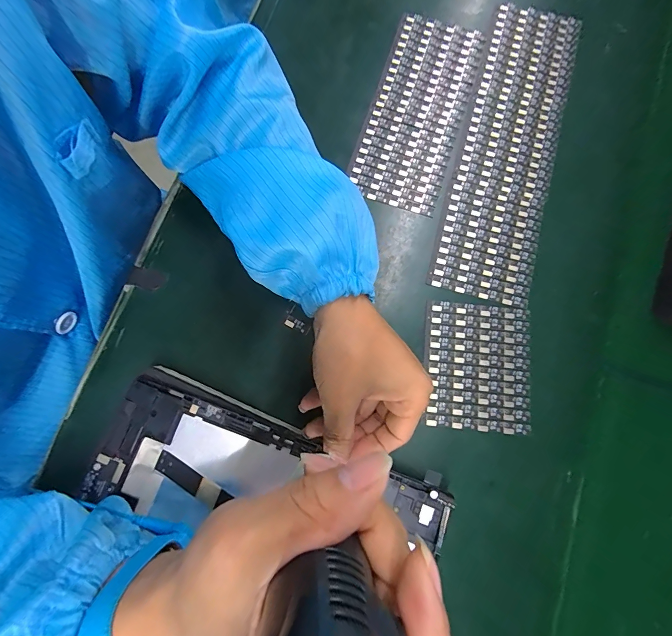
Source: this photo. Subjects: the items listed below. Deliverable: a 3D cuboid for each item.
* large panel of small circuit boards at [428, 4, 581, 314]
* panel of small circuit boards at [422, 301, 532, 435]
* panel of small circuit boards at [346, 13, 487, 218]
[{"bbox_3d":[0.155,-0.153,0.309,0.079,0.005,0.285,16,79,4],"label":"large panel of small circuit boards"},{"bbox_3d":[0.114,0.039,0.277,0.080,0.004,0.097,7,80,-1],"label":"panel of small circuit boards"},{"bbox_3d":[0.074,-0.189,0.316,0.080,0.005,0.188,19,80,1],"label":"panel of small circuit boards"}]

